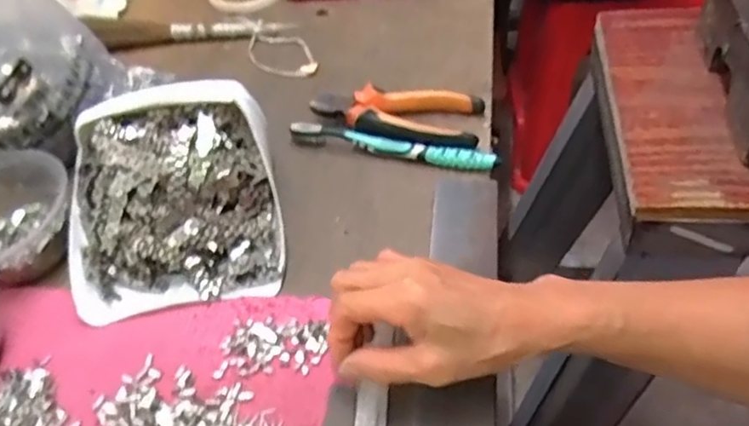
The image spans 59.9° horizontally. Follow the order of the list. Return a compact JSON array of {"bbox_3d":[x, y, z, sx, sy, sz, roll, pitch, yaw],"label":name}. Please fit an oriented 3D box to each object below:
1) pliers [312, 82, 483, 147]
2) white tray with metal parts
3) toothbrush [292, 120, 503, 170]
[{"bbox_3d":[0.017,-0.086,0.575,0.148,0.023,0.062,8,50,13],"label":"pliers"},{"bbox_3d":[-0.152,-0.015,0.486,0.153,0.032,0.169,-10,78,-4],"label":"white tray with metal parts"},{"bbox_3d":[0.015,-0.057,0.556,0.183,0.020,0.016,13,51,17],"label":"toothbrush"}]

